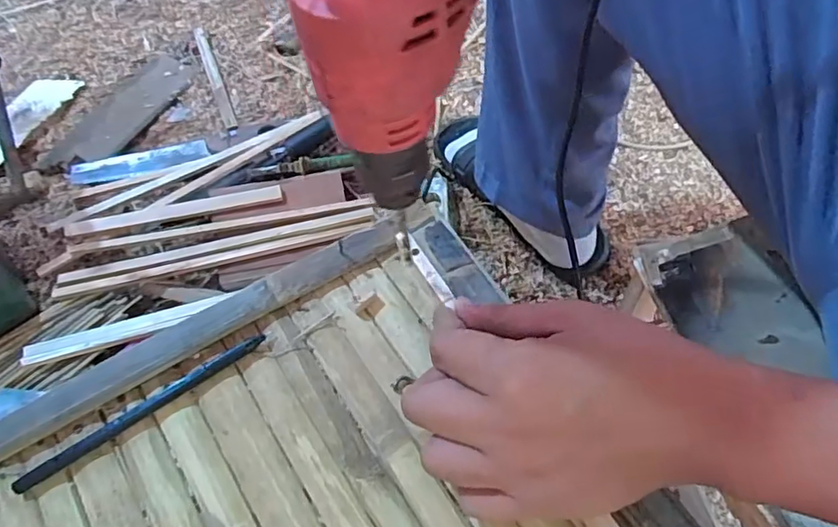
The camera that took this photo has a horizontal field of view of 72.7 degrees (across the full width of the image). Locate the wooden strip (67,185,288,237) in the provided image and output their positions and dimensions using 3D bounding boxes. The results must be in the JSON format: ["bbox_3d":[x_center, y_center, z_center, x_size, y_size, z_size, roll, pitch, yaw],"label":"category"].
[{"bbox_3d":[-0.319,-0.070,0.744,0.273,0.008,0.025,-14,63,-2],"label":"wooden strip"}]

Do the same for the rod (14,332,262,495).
[{"bbox_3d":[-0.142,0.075,0.295,0.133,0.009,0.008,-34,66,-11],"label":"rod"}]

